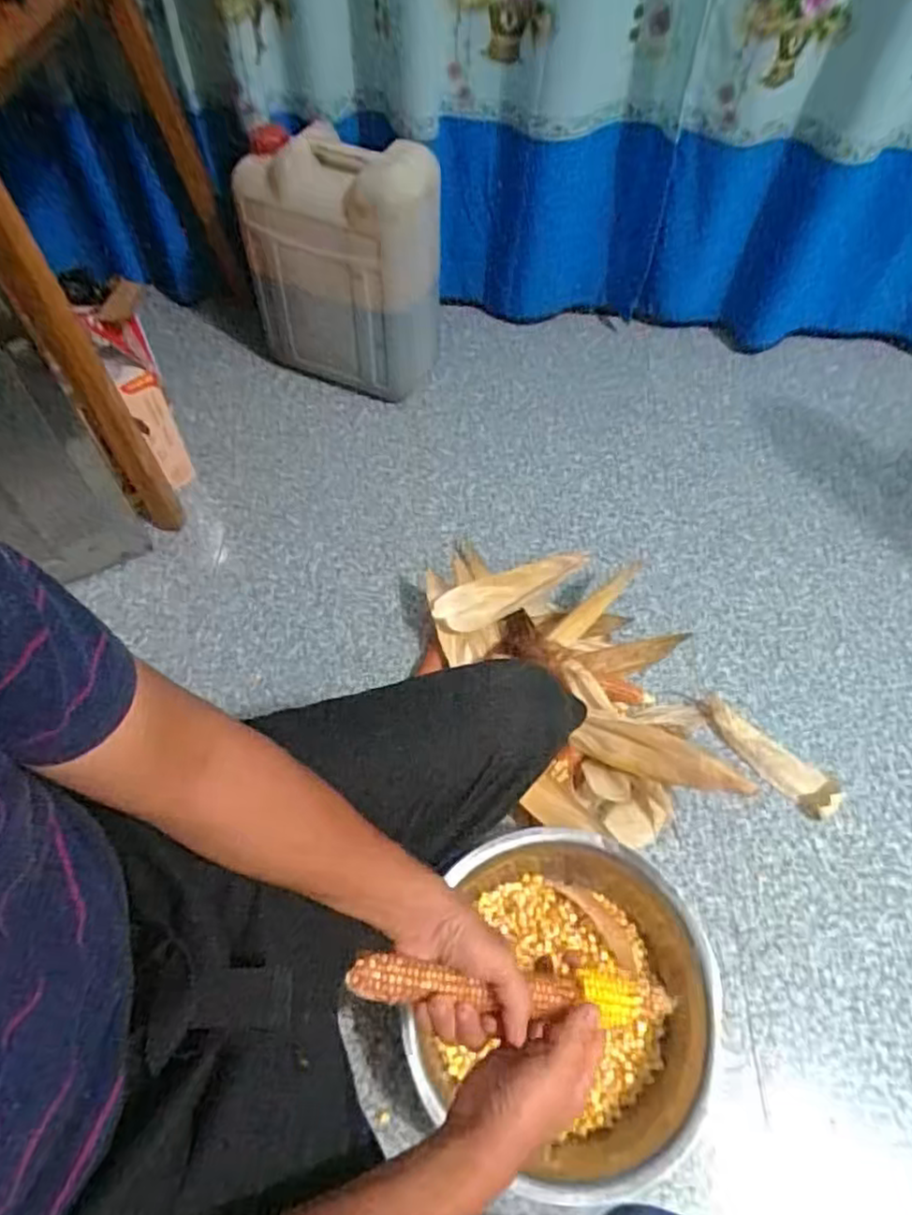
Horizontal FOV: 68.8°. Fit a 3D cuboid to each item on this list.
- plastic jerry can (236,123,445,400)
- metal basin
[{"bbox_3d":[-0.187,-0.604,1.163,0.316,0.385,0.198,18,59,9],"label":"plastic jerry can"},{"bbox_3d":[0.118,0.431,0.740,0.320,0.092,0.328,0,57,0],"label":"metal basin"}]

